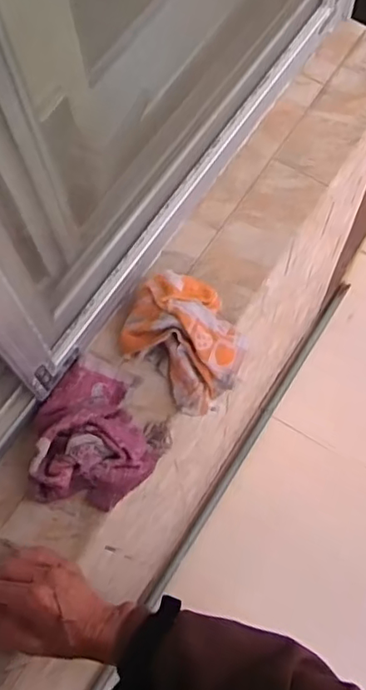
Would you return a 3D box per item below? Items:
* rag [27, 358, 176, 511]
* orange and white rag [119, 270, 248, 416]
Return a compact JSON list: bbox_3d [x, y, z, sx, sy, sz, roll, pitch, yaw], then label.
[{"bbox_3d":[-0.089,0.095,0.640,0.135,0.047,0.155,6,67,5],"label":"rag"},{"bbox_3d":[0.005,-0.013,0.684,0.146,0.051,0.127,41,74,17],"label":"orange and white rag"}]

